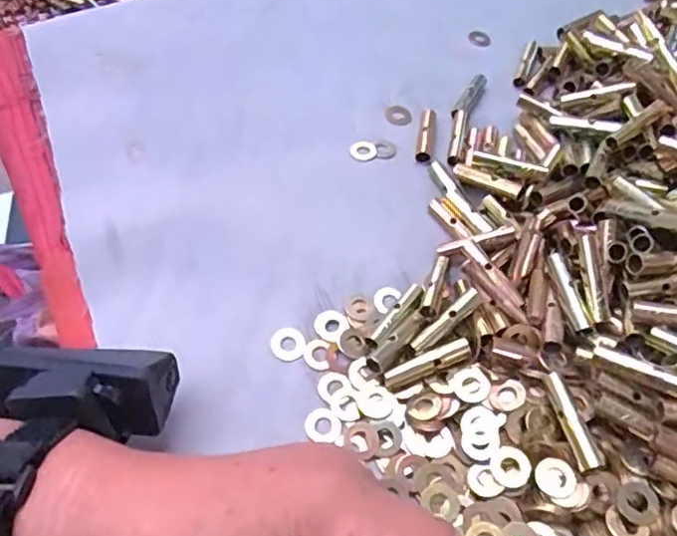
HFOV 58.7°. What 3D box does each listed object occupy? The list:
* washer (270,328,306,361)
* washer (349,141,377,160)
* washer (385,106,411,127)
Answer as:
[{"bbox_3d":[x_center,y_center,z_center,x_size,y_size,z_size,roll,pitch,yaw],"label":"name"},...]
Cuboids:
[{"bbox_3d":[-0.025,0.037,0.299,0.017,0.004,0.017,1,56,-2],"label":"washer"},{"bbox_3d":[0.015,-0.073,0.374,0.016,0.004,0.014,5,56,1],"label":"washer"},{"bbox_3d":[0.040,-0.101,0.399,0.018,0.004,0.021,15,53,-11],"label":"washer"}]

